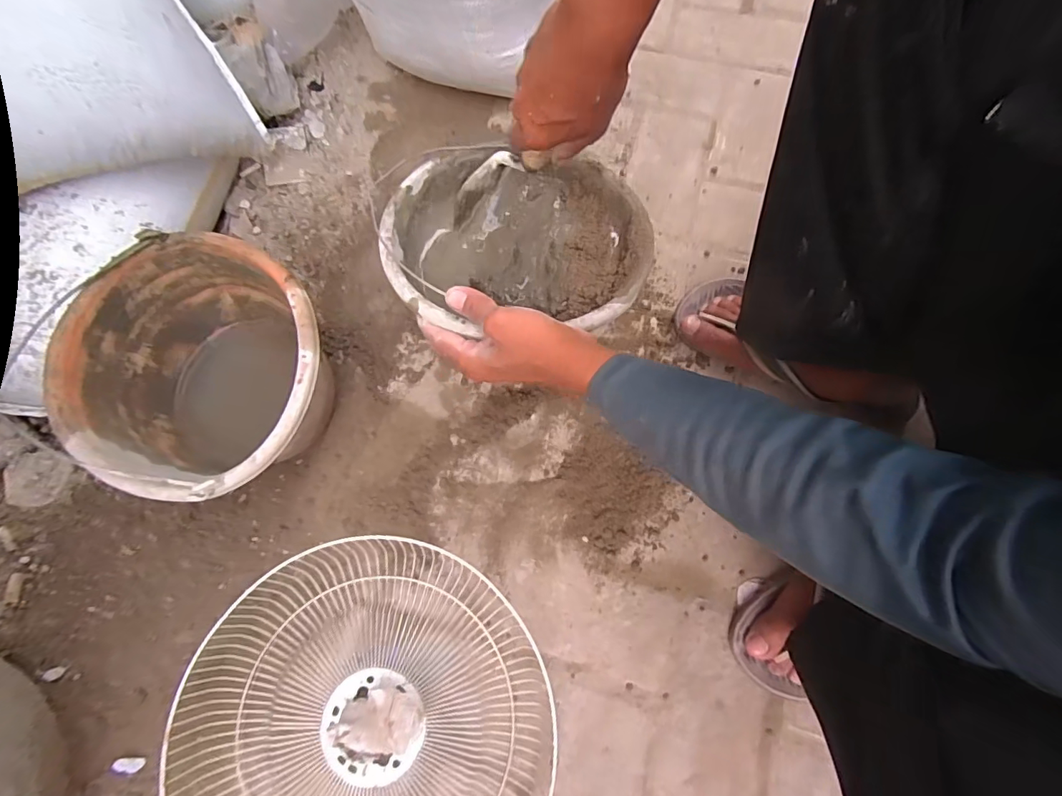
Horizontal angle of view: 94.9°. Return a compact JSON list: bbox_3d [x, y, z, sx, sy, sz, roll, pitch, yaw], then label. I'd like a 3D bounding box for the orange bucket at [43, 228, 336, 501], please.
[{"bbox_3d":[-0.311,-0.015,0.510,0.239,0.168,0.223,0,73,-1],"label":"orange bucket"}]

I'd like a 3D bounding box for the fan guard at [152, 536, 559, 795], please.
[{"bbox_3d":[-0.159,0.326,0.471,0.344,0.046,0.348,0,73,-1],"label":"fan guard"}]

